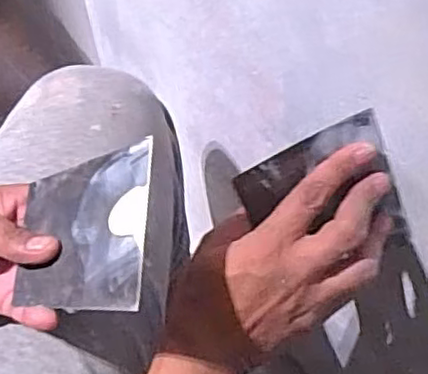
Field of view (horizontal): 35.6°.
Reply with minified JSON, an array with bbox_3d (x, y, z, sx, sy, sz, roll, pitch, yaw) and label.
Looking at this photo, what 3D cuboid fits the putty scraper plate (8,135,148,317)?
[{"bbox_3d":[-0.076,0.026,0.383,0.093,0.004,0.092,-15,62,31],"label":"putty scraper plate"}]

